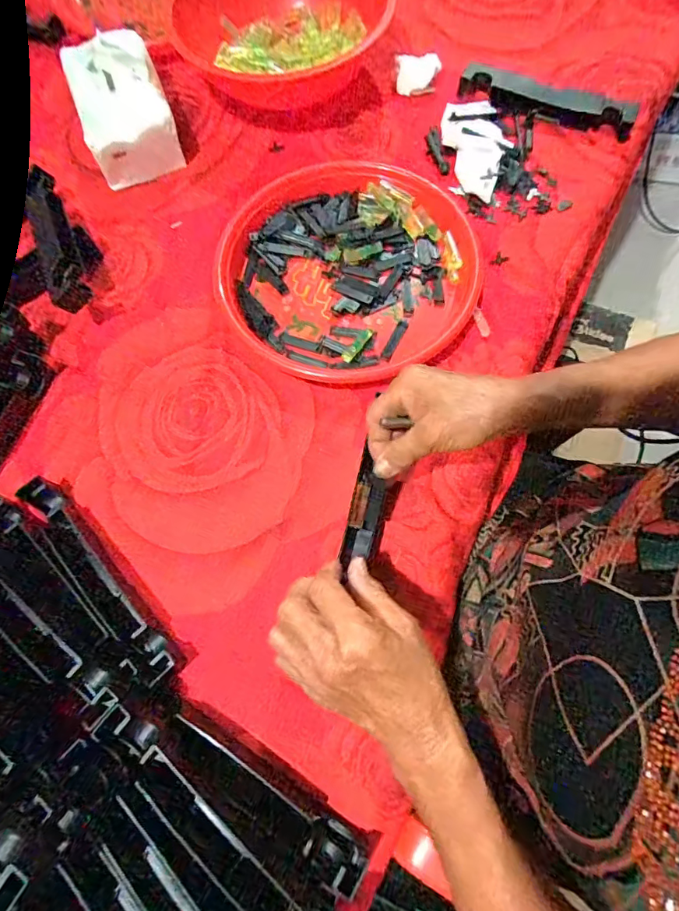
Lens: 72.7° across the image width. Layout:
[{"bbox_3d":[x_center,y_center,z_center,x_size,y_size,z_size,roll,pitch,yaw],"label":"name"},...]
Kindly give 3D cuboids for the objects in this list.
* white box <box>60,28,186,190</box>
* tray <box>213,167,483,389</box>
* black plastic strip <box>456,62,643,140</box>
[{"bbox_3d":[-0.241,-0.392,0.518,0.095,0.064,0.160,-20,72,-2],"label":"white box"},{"bbox_3d":[0.014,-0.191,0.464,0.265,0.026,0.233,-32,73,-6],"label":"tray"},{"bbox_3d":[0.227,-0.391,0.507,0.189,0.024,0.038,18,74,9],"label":"black plastic strip"}]

